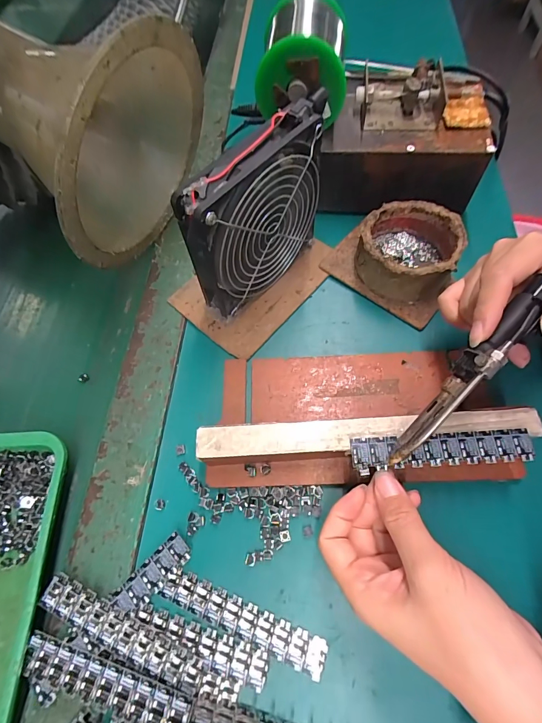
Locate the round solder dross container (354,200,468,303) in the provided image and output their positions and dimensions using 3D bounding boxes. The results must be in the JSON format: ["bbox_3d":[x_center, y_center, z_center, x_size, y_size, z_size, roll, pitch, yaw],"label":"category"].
[{"bbox_3d":[0.120,-0.096,0.313,0.079,0.044,0.083,-1,65,3],"label":"round solder dross container"}]

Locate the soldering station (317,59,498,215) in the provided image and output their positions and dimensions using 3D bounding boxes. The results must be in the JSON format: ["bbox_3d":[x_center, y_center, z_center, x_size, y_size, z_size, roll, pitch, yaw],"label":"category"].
[{"bbox_3d":[0.120,-0.210,0.339,0.145,0.083,0.110,7,65,7],"label":"soldering station"}]

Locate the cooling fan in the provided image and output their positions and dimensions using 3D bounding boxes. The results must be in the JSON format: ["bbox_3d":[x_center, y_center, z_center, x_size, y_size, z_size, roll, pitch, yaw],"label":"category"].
[{"bbox_3d":[-0.008,-0.106,0.277,0.027,0.129,0.120,40,73,19],"label":"cooling fan"}]

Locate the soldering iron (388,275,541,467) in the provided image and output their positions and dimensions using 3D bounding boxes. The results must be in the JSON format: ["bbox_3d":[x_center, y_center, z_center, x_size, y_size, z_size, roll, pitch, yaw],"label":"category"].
[{"bbox_3d":[0.136,-0.020,0.197,0.020,0.022,0.200,42,94,20],"label":"soldering iron"}]

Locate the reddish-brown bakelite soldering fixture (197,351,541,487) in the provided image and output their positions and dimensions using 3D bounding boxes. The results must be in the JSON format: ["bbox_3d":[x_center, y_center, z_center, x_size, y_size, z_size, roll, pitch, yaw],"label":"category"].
[{"bbox_3d":[0.059,0.033,0.255,0.207,0.036,0.101,-1,65,3],"label":"reddish-brown bakelite soldering fixture"}]

